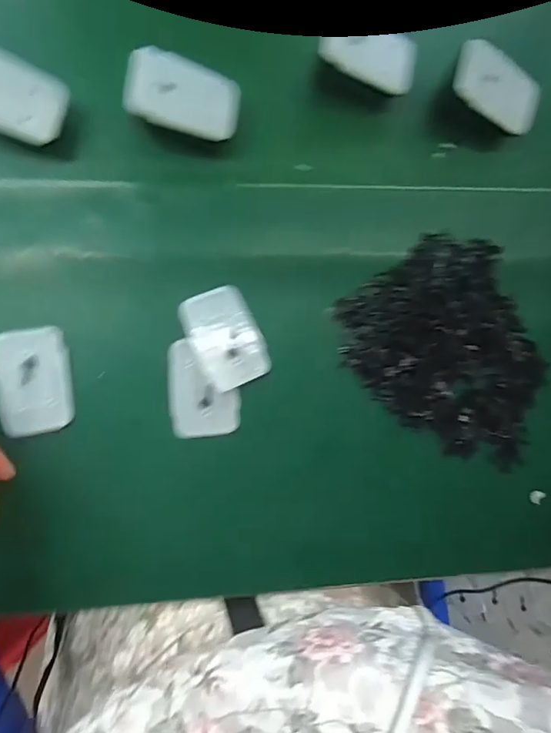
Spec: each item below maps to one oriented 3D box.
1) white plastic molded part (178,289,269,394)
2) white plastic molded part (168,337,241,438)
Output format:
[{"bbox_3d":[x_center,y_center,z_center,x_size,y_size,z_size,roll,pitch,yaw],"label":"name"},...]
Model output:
[{"bbox_3d":[-0.035,-0.021,0.329,0.047,0.010,0.069,-29,90,-9],"label":"white plastic molded part"},{"bbox_3d":[-0.051,0.016,0.327,0.048,0.008,0.068,-3,86,-8],"label":"white plastic molded part"}]

